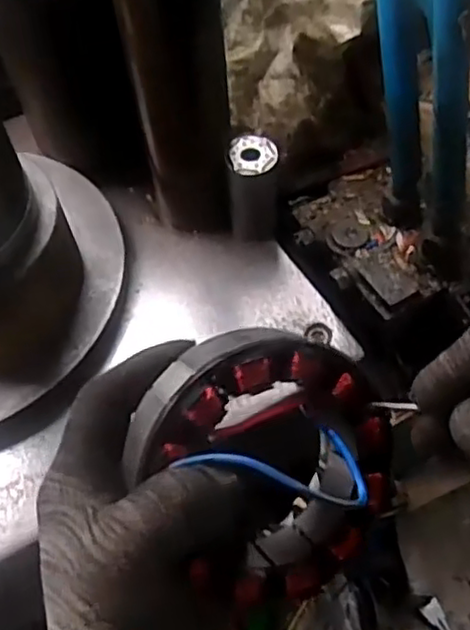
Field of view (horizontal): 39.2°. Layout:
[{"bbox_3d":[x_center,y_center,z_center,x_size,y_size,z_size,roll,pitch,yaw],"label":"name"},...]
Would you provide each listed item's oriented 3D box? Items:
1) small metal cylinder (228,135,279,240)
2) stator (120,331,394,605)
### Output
[{"bbox_3d":[0.014,-0.093,0.496,0.033,0.075,0.035,-1,56,4],"label":"small metal cylinder"},{"bbox_3d":[0.016,0.062,0.285,0.102,0.115,0.024,-31,16,-14],"label":"stator"}]

